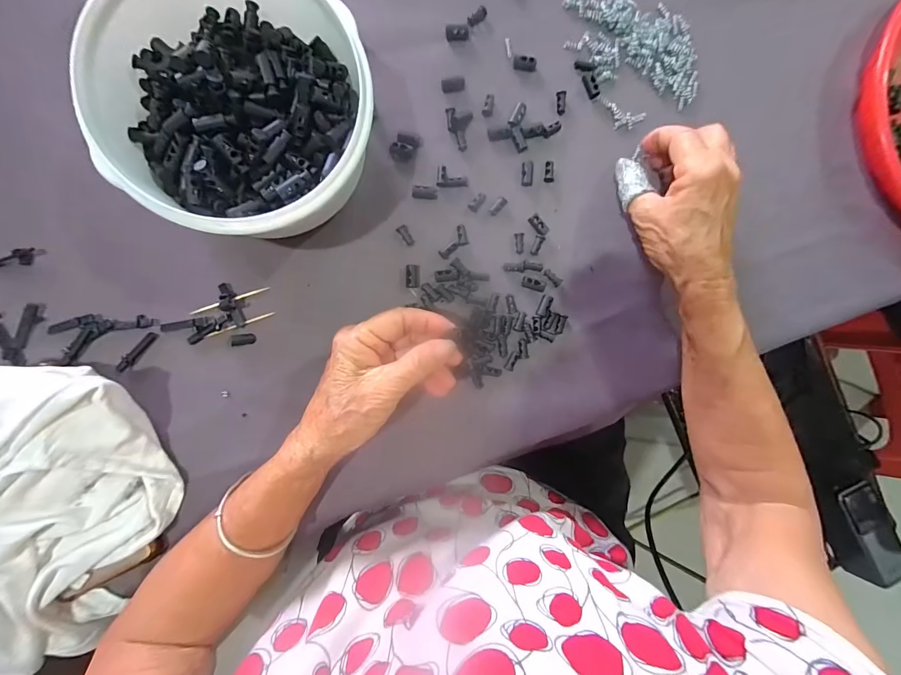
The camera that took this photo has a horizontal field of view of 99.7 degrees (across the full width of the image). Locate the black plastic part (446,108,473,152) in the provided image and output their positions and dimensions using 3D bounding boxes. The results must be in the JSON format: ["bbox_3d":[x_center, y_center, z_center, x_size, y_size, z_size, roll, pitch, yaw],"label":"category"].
[{"bbox_3d":[0.006,-0.168,0.304,0.020,0.010,0.029,8,90,-6],"label":"black plastic part"}]

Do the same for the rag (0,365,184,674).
[{"bbox_3d":[-0.309,0.134,0.262,0.202,0.063,0.224,-1,91,-6],"label":"rag"}]

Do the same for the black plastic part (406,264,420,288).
[{"bbox_3d":[-0.030,-0.050,0.307,0.011,0.007,0.019,0,91,-6],"label":"black plastic part"}]

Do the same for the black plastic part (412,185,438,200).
[{"bbox_3d":[-0.020,-0.117,0.305,0.020,0.007,0.010,1,91,-6],"label":"black plastic part"}]

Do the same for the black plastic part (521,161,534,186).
[{"bbox_3d":[0.064,-0.135,0.312,0.009,0.004,0.020,4,90,-6],"label":"black plastic part"}]

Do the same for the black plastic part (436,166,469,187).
[{"bbox_3d":[0.002,-0.130,0.307,0.025,0.005,0.017,6,90,-6],"label":"black plastic part"}]

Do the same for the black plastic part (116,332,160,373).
[{"bbox_3d":[-0.237,0.011,0.287,0.008,0.007,0.036,40,87,-5],"label":"black plastic part"}]

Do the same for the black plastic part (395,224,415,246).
[{"bbox_3d":[-0.036,-0.082,0.307,0.009,0.005,0.018,-34,94,-5],"label":"black plastic part"}]

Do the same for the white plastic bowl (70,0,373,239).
[{"bbox_3d":[-0.133,-0.159,0.256,0.159,0.076,0.189,0,91,-6],"label":"white plastic bowl"}]

